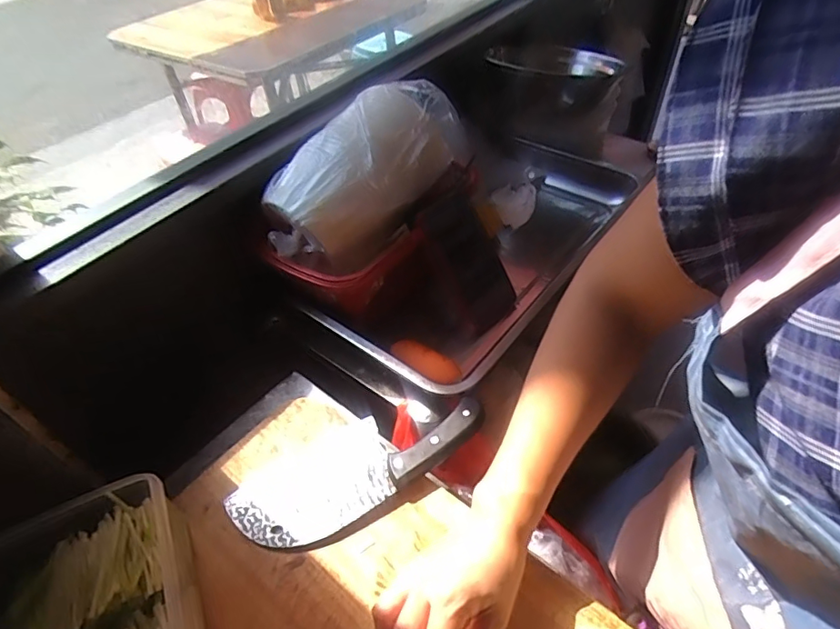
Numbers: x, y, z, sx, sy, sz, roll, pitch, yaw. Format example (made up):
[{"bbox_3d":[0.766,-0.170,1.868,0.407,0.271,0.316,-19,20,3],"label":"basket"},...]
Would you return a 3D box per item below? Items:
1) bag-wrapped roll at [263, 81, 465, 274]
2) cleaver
[{"bbox_3d":[-0.054,-0.165,0.606,0.127,0.129,0.261,24,54,24],"label":"bag-wrapped roll"},{"bbox_3d":[-0.059,0.136,0.492,0.238,0.022,0.094,-26,51,-18],"label":"cleaver"}]

